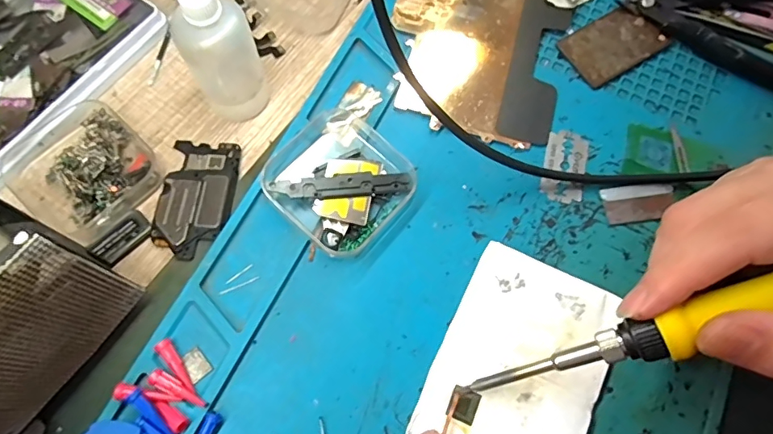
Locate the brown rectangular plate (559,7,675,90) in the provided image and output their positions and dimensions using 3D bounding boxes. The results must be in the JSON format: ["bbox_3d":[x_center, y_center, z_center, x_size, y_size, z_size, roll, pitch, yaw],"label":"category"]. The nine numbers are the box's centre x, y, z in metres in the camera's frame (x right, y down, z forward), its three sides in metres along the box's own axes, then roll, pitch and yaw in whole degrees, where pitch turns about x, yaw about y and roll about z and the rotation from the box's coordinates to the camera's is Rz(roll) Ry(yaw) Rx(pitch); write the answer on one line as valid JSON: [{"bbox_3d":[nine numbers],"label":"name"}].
[{"bbox_3d":[0.134,-0.103,0.287,0.057,0.004,0.035,-31,74,-12],"label":"brown rectangular plate"}]

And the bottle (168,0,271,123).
[{"bbox_3d":[-0.081,-0.082,0.240,0.034,0.079,0.032,1,71,-2],"label":"bottle"}]

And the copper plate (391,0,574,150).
[{"bbox_3d":[0.052,-0.100,0.282,0.100,0.005,0.112,16,73,2],"label":"copper plate"}]

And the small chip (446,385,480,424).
[{"bbox_3d":[0.035,0.084,0.218,0.012,0.004,0.013,21,71,5],"label":"small chip"}]

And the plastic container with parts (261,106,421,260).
[{"bbox_3d":[-0.023,-0.020,0.247,0.073,0.020,0.065,42,75,12],"label":"plastic container with parts"}]

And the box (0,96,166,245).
[{"bbox_3d":[-0.158,-0.027,0.247,0.063,0.017,0.062,41,74,12],"label":"box"}]

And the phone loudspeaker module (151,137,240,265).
[{"bbox_3d":[-0.099,-0.011,0.253,0.037,0.005,0.064,5,71,0],"label":"phone loudspeaker module"}]

